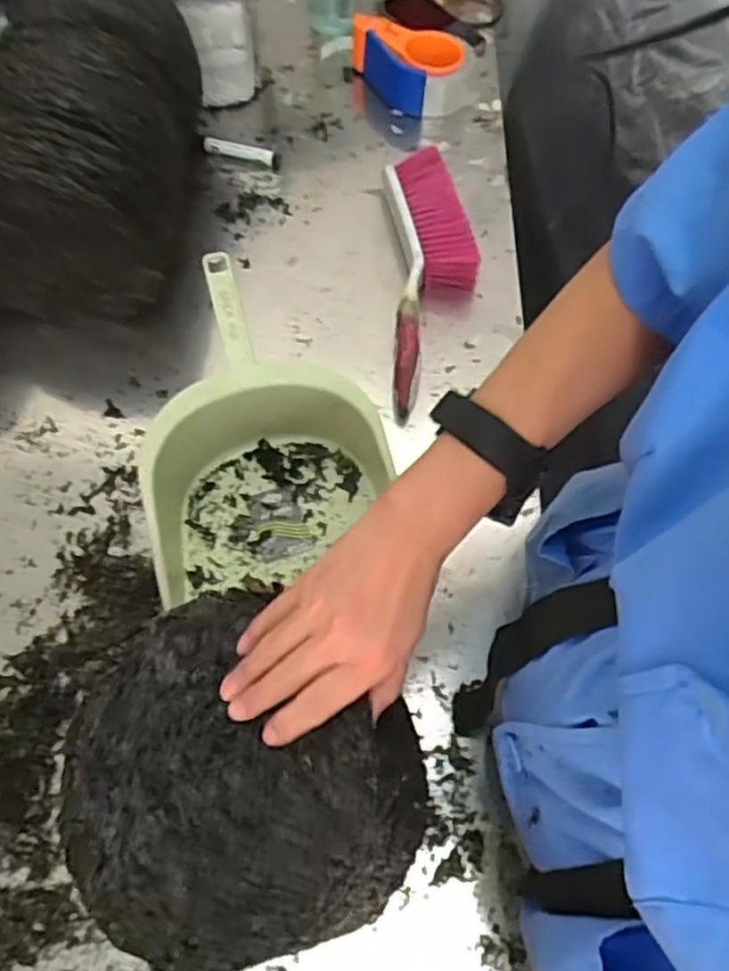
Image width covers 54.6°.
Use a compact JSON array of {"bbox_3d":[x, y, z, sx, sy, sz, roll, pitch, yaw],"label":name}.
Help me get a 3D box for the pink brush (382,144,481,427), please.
[{"bbox_3d":[0.073,-0.226,0.762,0.095,0.045,0.342,-1,63,-1],"label":"pink brush"}]

